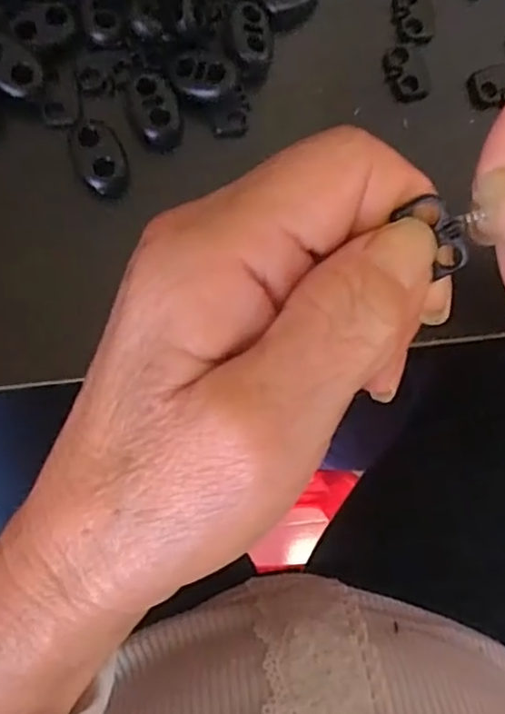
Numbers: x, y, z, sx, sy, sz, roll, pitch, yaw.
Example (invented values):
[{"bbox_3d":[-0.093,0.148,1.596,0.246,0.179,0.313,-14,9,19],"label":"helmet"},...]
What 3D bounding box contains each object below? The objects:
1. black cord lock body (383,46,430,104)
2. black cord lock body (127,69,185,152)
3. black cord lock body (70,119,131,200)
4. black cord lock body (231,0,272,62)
[{"bbox_3d":[0.049,-0.092,0.204,0.009,0.004,0.019,-23,86,-8],"label":"black cord lock body"},{"bbox_3d":[-0.030,-0.075,0.190,0.014,0.006,0.023,-20,86,-8],"label":"black cord lock body"},{"bbox_3d":[-0.045,-0.059,0.185,0.015,0.007,0.021,-15,85,-7],"label":"black cord lock body"},{"bbox_3d":[0.000,-0.100,0.194,0.012,0.005,0.019,-6,84,-6],"label":"black cord lock body"}]

